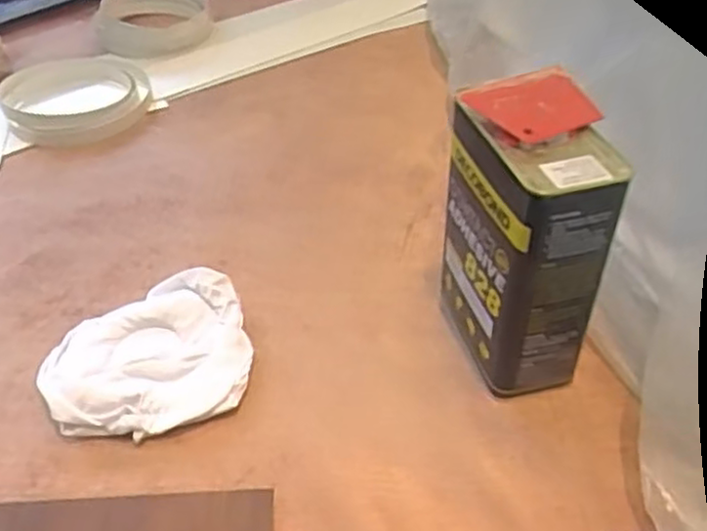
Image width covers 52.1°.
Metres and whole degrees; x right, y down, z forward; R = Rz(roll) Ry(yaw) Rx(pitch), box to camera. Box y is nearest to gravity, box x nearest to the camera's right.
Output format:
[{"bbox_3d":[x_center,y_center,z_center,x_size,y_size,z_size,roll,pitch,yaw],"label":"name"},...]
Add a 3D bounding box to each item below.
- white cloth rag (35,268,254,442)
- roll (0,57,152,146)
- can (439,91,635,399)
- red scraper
[{"bbox_3d":[-0.204,0.089,0.717,0.197,0.038,0.177,-14,43,-11],"label":"white cloth rag"},{"bbox_3d":[-0.423,-0.260,1.100,0.213,0.026,0.224,-2,42,2],"label":"roll"},{"bbox_3d":[0.150,-0.012,0.659,0.090,0.241,0.149,-12,43,-10],"label":"can"},{"bbox_3d":[0.151,-0.136,0.604,0.095,0.011,0.082,-20,50,-15],"label":"red scraper"}]

